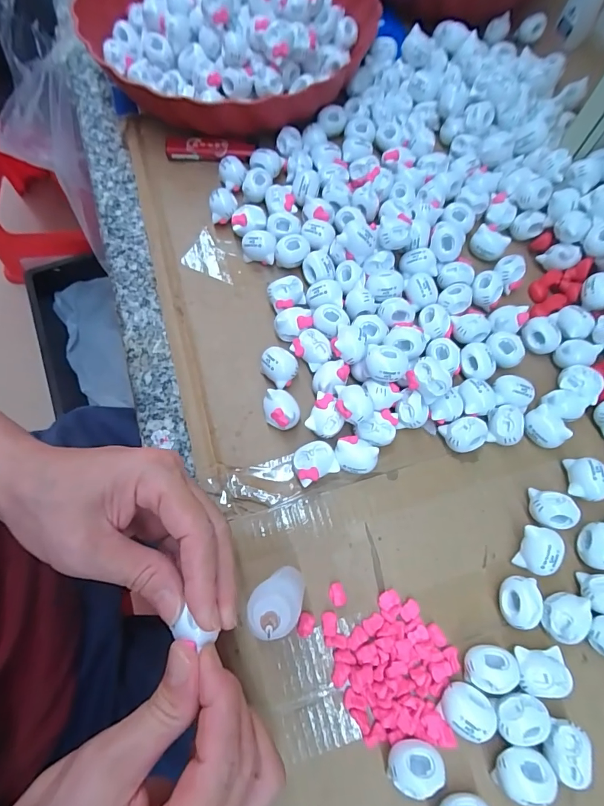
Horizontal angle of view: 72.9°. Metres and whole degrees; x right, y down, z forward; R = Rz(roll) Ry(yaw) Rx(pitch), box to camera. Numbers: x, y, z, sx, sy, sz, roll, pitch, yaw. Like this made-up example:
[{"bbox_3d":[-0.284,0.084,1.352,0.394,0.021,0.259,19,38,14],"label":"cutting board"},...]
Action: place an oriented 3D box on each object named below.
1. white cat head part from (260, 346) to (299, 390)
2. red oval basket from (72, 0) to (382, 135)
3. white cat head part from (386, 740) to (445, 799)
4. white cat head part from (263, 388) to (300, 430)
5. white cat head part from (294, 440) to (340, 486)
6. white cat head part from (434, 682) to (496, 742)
[{"bbox_3d":[-0.015,-0.024,0.268,0.023,0.019,0.022,1,70,-1],"label":"white cat head part"},{"bbox_3d":[-0.052,-0.322,0.347,0.238,0.058,0.224,-25,72,-10],"label":"red oval basket"},{"bbox_3d":[0.054,0.175,0.197,0.026,0.018,0.019,-8,70,-4],"label":"white cat head part"},{"bbox_3d":[-0.013,0.005,0.259,0.022,0.020,0.023,1,70,-1],"label":"white cat head part"},{"bbox_3d":[0.008,0.036,0.249,0.025,0.016,0.022,-23,72,-10],"label":"white cat head part"},{"bbox_3d":[0.082,0.154,0.204,0.024,0.014,0.022,1,70,-1],"label":"white cat head part"}]

